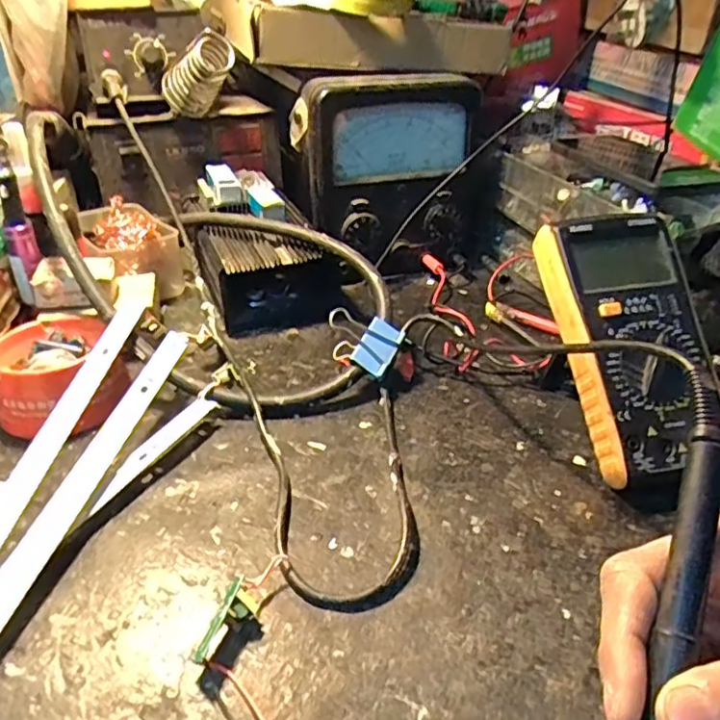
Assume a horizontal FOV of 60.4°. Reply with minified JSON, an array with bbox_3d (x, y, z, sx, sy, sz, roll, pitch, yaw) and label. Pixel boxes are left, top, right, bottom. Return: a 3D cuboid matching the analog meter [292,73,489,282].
[{"bbox_3d":[0.040,-0.176,0.589,0.182,0.169,0.086,-12,34,-21],"label":"analog meter"}]

